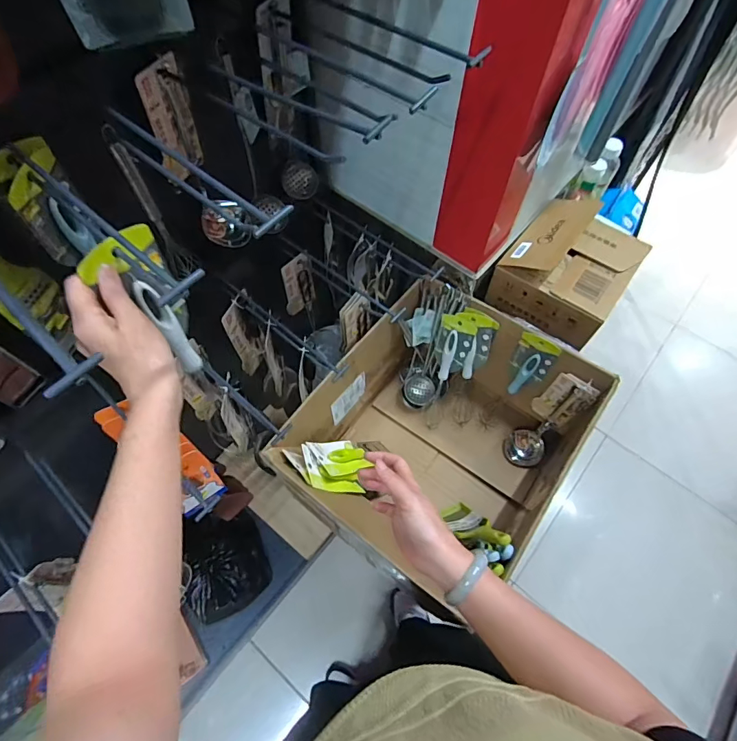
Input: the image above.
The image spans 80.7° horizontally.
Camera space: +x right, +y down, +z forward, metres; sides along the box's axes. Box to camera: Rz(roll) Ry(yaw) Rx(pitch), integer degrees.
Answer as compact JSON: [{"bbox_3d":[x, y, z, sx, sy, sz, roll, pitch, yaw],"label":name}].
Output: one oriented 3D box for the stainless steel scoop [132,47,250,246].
[{"bbox_3d":[-0.229,-0.277,0.600,0.054,0.261,0.068,24,65,12],"label":"stainless steel scoop"}]

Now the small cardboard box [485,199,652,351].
[{"bbox_3d":[0.389,-0.201,0.847,0.206,0.111,0.238,35,68,16],"label":"small cardboard box"}]

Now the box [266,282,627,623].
[{"bbox_3d":[0.148,0.130,0.858,0.416,0.292,0.493,34,68,16],"label":"box"}]

